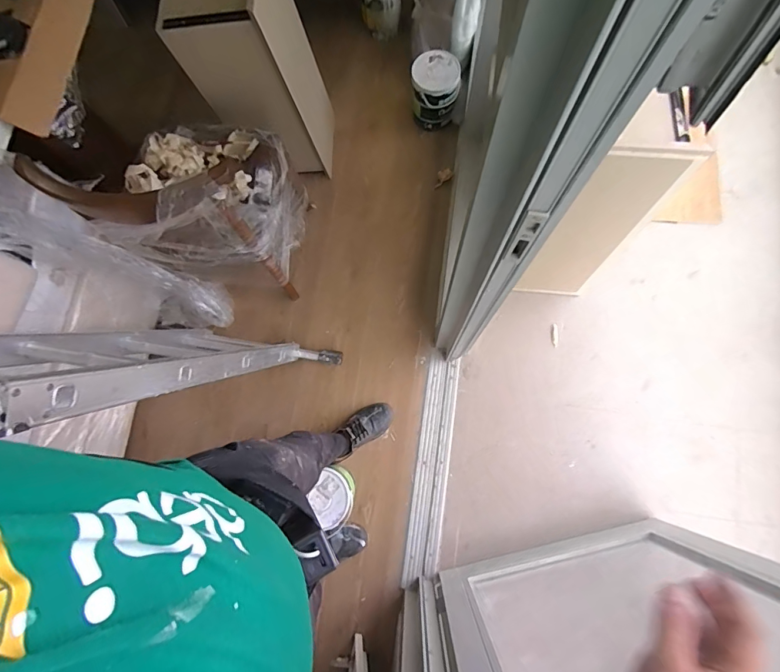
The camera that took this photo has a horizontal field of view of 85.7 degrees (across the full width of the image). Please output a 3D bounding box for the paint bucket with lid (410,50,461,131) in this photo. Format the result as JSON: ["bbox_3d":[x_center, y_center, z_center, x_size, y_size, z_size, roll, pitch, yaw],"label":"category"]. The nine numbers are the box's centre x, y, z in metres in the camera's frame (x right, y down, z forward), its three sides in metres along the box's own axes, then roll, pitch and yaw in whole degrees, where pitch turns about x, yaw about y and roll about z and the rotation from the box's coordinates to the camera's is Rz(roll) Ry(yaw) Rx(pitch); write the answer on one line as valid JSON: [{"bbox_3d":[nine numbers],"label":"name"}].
[{"bbox_3d":[0.175,-0.957,1.652,0.177,0.238,0.169,-1,77,3],"label":"paint bucket with lid"}]

